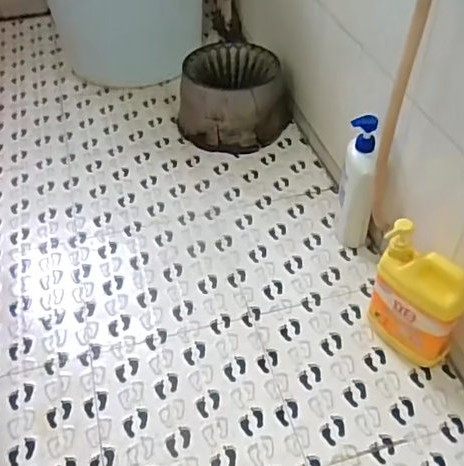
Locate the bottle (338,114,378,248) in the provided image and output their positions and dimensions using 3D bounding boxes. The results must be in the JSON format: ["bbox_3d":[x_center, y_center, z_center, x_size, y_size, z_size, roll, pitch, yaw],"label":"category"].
[{"bbox_3d":[0.246,-0.095,1.091,0.071,0.287,0.083,11,47,13],"label":"bottle"}]

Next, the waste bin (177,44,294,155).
[{"bbox_3d":[0.004,-0.342,1.429,0.257,0.167,0.237,-1,46,1],"label":"waste bin"}]

